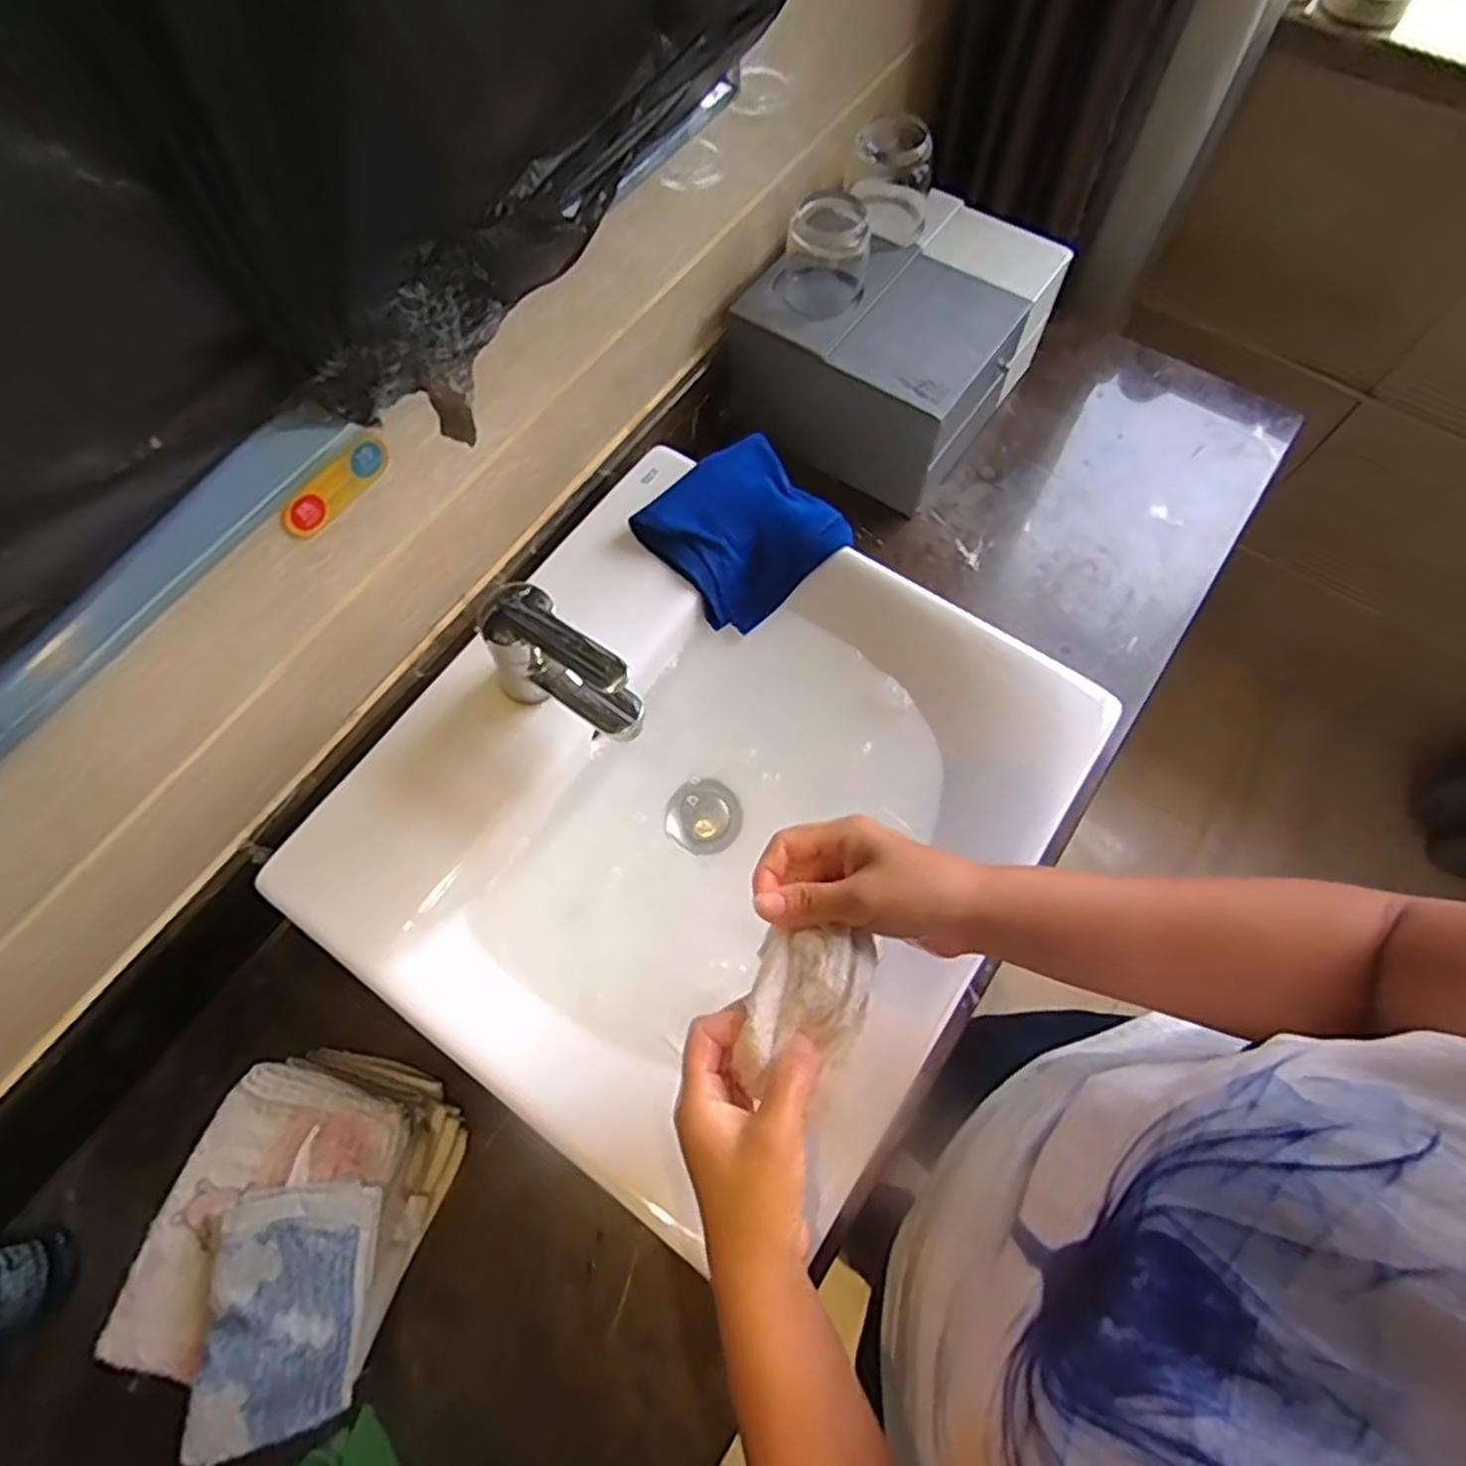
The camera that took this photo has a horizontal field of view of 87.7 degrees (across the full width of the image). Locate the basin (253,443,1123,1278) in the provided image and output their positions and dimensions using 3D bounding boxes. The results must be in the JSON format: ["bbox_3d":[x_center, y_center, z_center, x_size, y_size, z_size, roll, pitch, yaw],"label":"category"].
[{"bbox_3d":[-0.011,0.071,0.593,0.438,0.142,0.449,32,72,13],"label":"basin"}]

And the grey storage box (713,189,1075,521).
[{"bbox_3d":[0.159,-0.396,0.767,0.237,0.137,0.258,30,72,12],"label":"grey storage box"}]

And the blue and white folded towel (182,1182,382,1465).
[{"bbox_3d":[-0.263,0.341,0.454,0.084,0.028,0.126,6,71,-19],"label":"blue and white folded towel"}]

